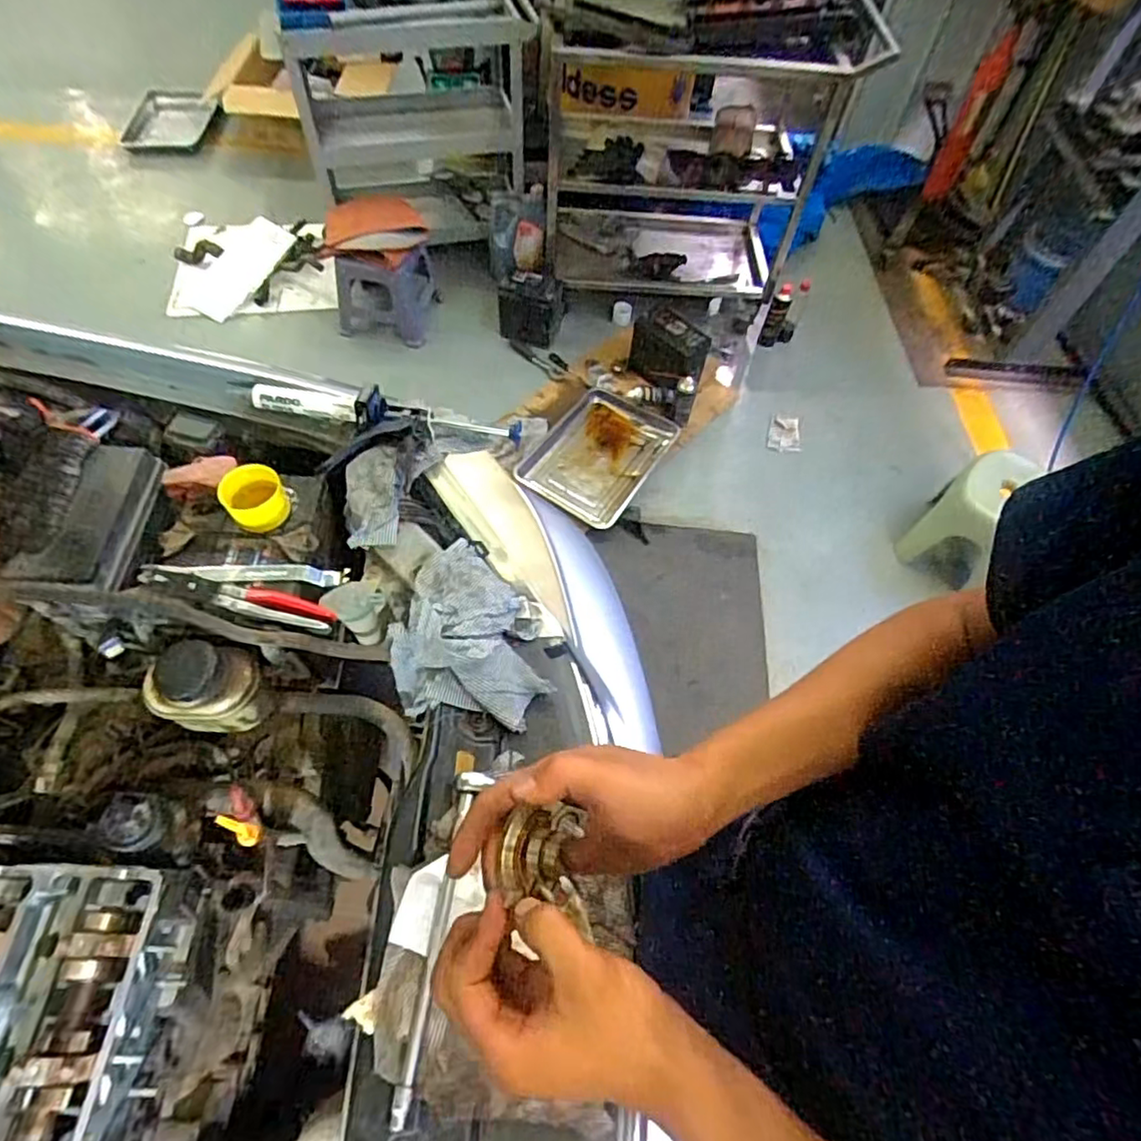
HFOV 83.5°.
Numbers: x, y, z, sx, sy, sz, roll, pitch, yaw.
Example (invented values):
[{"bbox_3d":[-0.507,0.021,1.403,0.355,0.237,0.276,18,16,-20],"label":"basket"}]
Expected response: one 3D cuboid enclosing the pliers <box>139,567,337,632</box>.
[{"bbox_3d":[-0.388,0.030,0.741,0.224,0.034,0.044,12,59,4],"label":"pliers"}]

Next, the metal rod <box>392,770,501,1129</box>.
[{"bbox_3d":[-0.116,0.331,0.596,0.035,0.021,0.288,8,59,2],"label":"metal rod"}]

